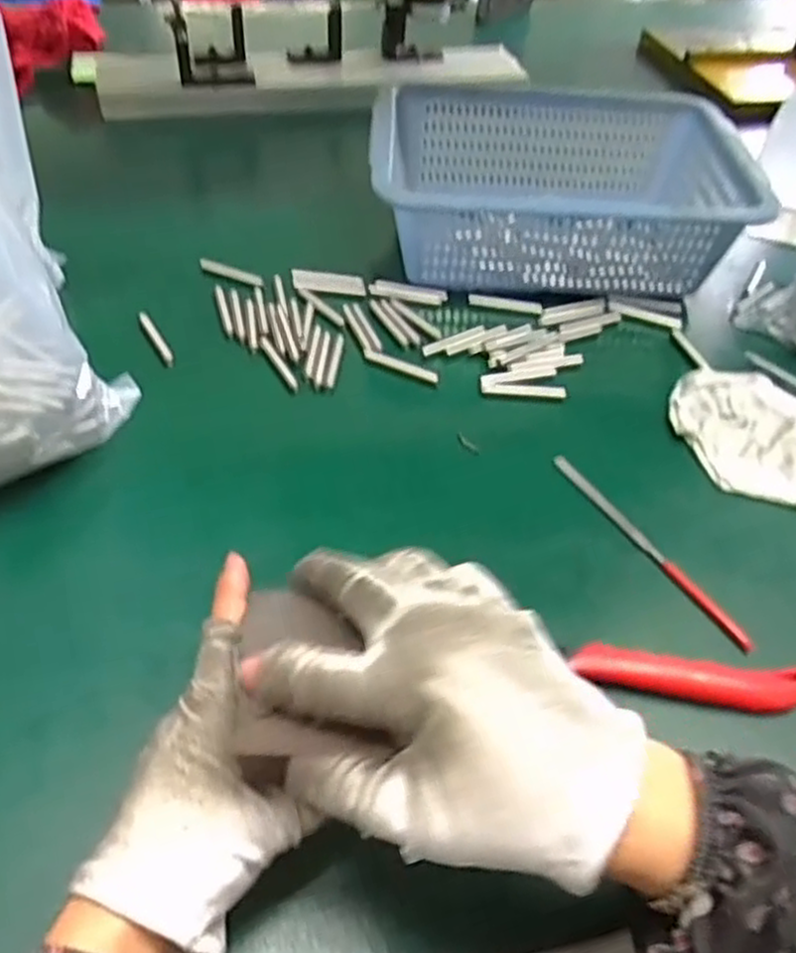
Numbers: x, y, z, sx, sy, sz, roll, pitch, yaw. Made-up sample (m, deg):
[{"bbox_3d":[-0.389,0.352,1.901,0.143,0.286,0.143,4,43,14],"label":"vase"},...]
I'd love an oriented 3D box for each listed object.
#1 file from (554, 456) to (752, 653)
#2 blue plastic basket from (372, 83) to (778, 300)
[{"bbox_3d":[0.142,0.038,0.442,0.009,0.006,0.158,-22,51,-23],"label":"file"},{"bbox_3d":[0.128,-0.243,0.648,0.285,0.096,0.211,4,46,0],"label":"blue plastic basket"}]

